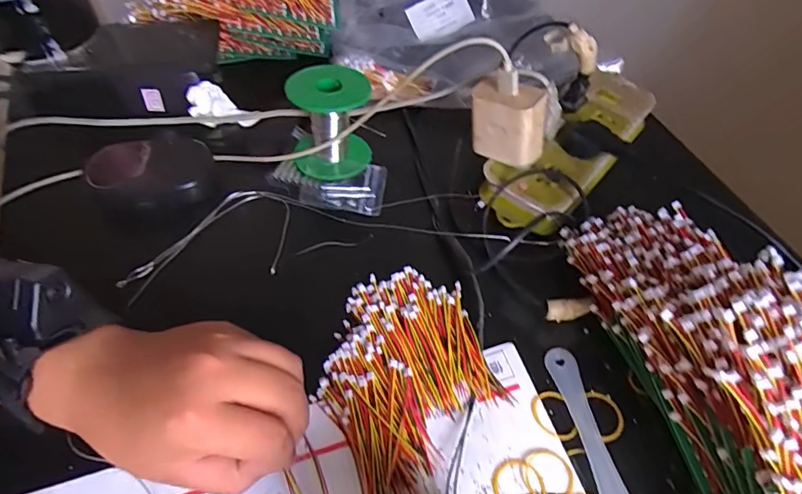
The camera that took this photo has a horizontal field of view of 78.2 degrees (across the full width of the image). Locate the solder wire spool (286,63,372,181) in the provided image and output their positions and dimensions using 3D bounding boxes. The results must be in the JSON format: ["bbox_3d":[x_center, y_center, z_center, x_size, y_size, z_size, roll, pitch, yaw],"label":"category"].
[{"bbox_3d":[-0.060,-0.104,0.420,0.068,0.080,0.060,-9,57,-6],"label":"solder wire spool"}]

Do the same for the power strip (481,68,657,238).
[{"bbox_3d":[0.151,-0.086,0.424,0.069,0.031,0.186,39,65,23],"label":"power strip"}]

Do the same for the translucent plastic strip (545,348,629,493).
[{"bbox_3d":[0.123,0.135,0.302,0.021,0.005,0.153,-6,53,-10],"label":"translucent plastic strip"}]

